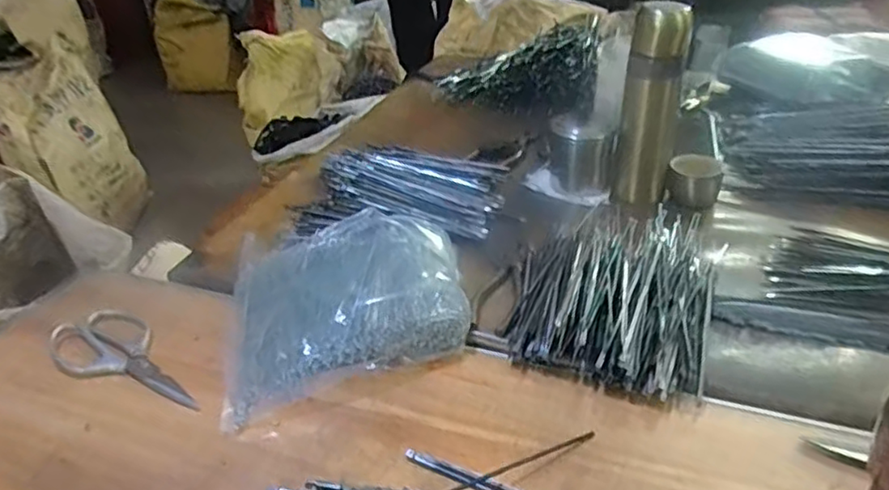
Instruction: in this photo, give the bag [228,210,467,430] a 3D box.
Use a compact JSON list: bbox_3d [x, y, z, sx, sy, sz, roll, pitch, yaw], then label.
[{"bbox_3d":[-0.098,0.048,0.630,0.227,0.064,0.232,-9,33,-8],"label":"bag"}]

